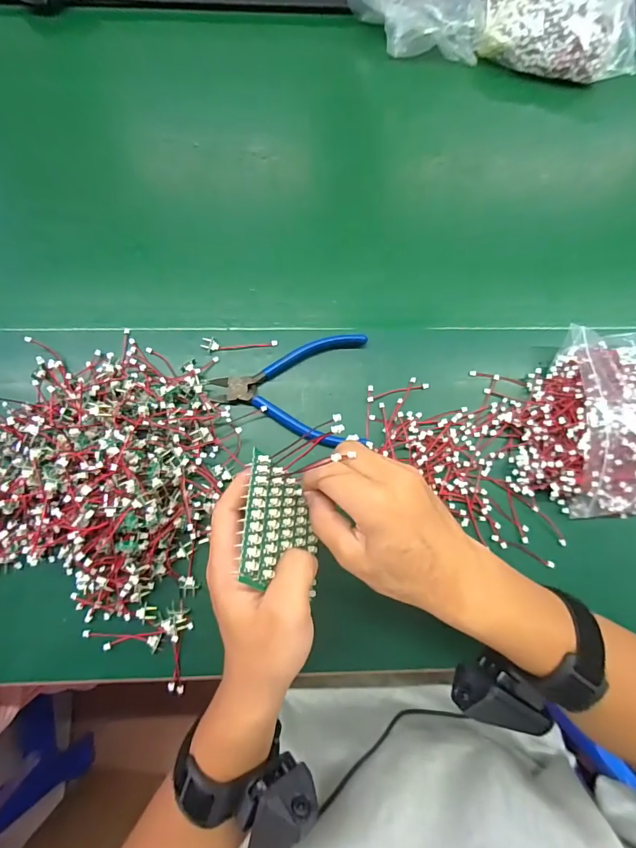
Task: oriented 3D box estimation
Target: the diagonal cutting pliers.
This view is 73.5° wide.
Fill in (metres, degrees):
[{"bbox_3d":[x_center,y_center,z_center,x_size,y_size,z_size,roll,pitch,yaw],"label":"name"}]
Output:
[{"bbox_3d":[-0.025,-0.032,0.382,0.138,0.011,0.101,1,79,-1],"label":"diagonal cutting pliers"}]

